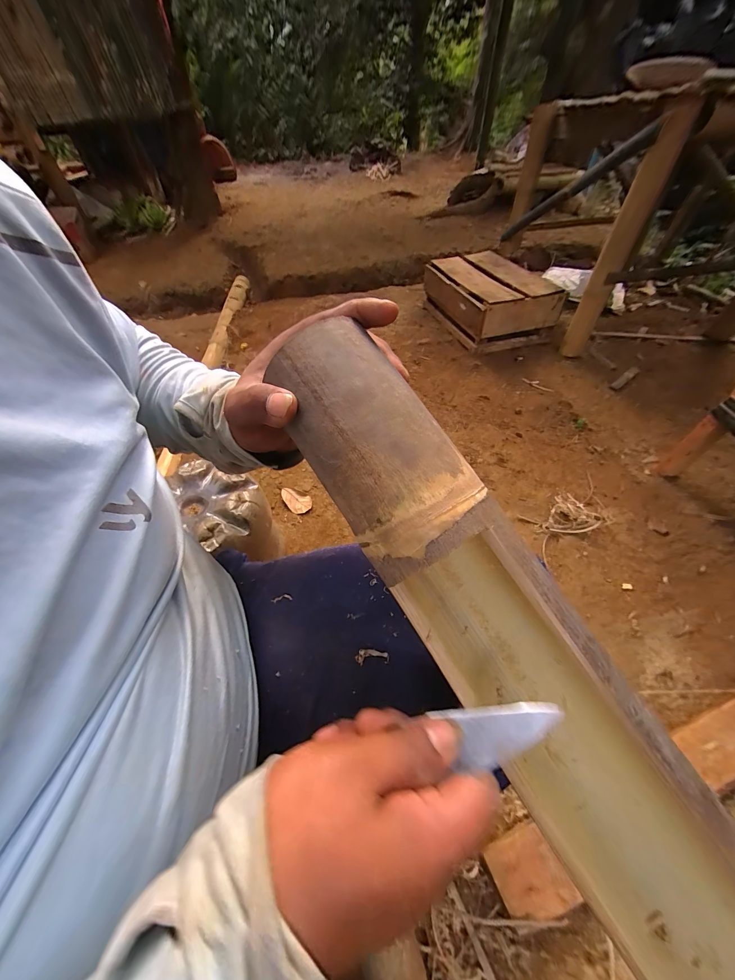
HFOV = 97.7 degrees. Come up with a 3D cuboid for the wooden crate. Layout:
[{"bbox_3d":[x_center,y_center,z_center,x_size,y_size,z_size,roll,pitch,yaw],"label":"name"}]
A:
[{"bbox_3d":[0.515,-0.859,1.432,0.340,0.211,0.599,-12,53,-8],"label":"wooden crate"}]

